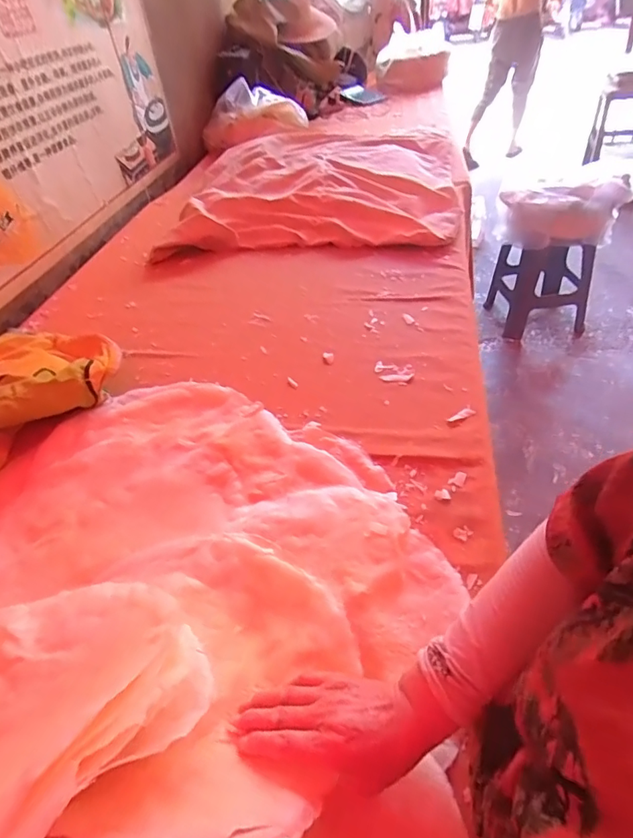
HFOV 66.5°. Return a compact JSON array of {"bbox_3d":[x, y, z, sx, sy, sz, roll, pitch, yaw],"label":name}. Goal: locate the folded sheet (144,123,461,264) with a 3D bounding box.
[{"bbox_3d":[0.017,-0.767,1.506,0.789,0.081,0.922,-1,44,7],"label":"folded sheet"}]

